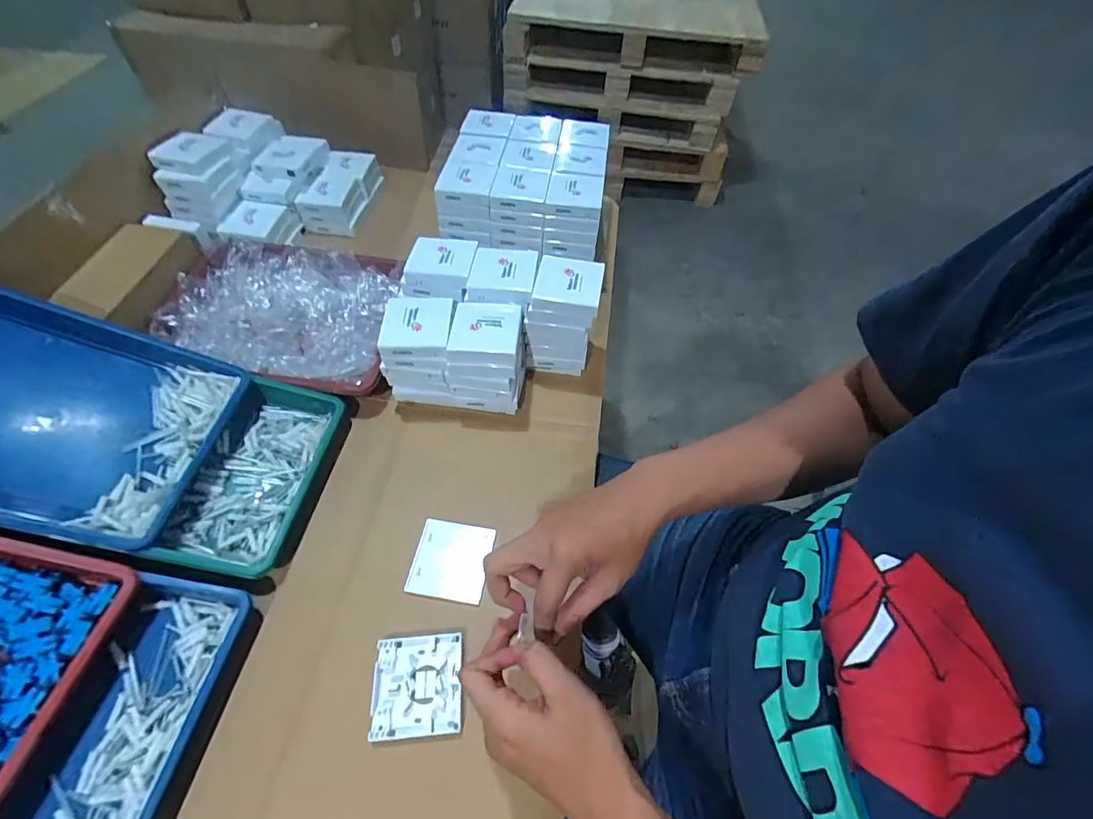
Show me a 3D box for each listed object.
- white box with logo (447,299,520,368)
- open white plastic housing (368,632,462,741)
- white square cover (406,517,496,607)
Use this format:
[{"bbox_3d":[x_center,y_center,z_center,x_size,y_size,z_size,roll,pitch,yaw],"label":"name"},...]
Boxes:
[{"bbox_3d":[-0.078,-0.096,0.588,0.085,0.023,0.089,4,55,0],"label":"white box with logo"},{"bbox_3d":[-0.129,0.276,0.468,0.086,0.011,0.087,-3,56,-5],"label":"open white plastic housing"},{"bbox_3d":[-0.111,0.176,0.543,0.085,0.009,0.086,9,55,3],"label":"white square cover"}]

